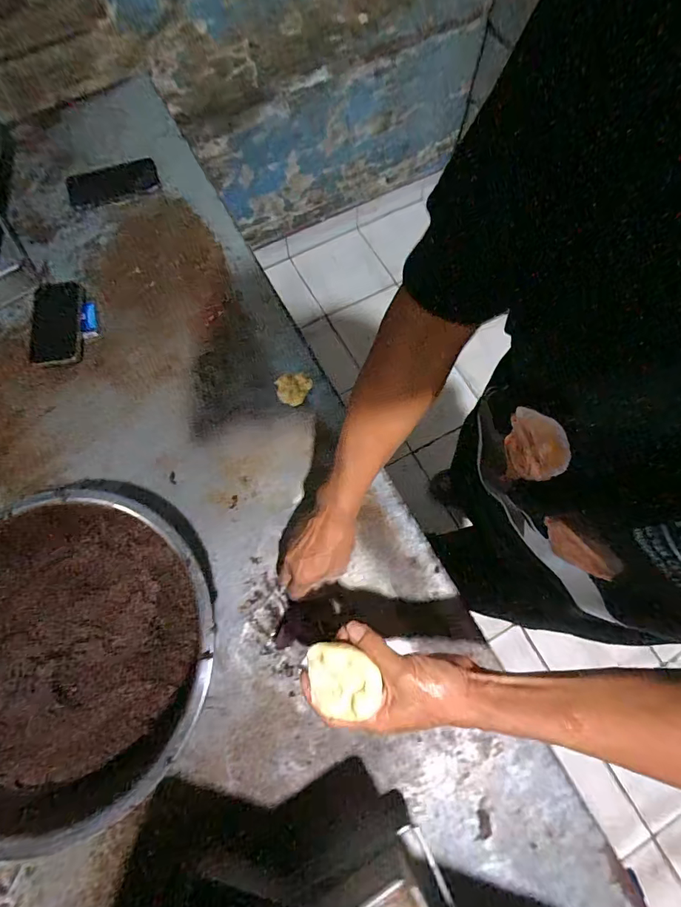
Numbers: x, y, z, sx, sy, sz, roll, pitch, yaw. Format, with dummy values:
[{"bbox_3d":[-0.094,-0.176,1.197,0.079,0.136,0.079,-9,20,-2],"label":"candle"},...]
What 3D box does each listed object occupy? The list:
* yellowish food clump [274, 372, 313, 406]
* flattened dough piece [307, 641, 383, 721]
[{"bbox_3d":[-0.073,-0.102,0.676,0.055,0.028,0.046,-3,74,-1],"label":"yellowish food clump"},{"bbox_3d":[0.002,0.196,0.376,0.057,0.019,0.056,-6,73,-3],"label":"flattened dough piece"}]

